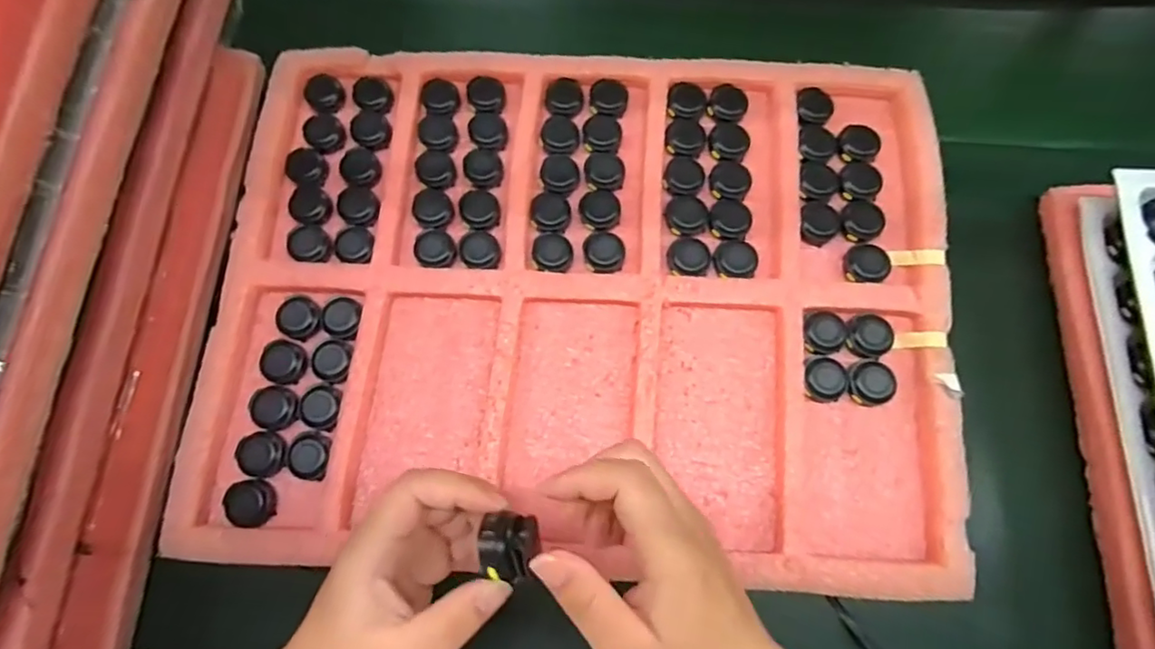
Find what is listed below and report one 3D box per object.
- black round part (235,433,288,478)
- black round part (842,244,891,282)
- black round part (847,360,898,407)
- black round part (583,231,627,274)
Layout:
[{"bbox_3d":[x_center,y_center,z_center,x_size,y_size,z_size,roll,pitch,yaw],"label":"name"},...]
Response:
[{"bbox_3d":[-0.208,0.086,0.387,0.029,0.012,0.028,-1,74,2],"label":"black round part"},{"bbox_3d":[0.204,-0.044,0.411,0.030,0.006,0.028,-1,74,2],"label":"black round part"},{"bbox_3d":[0.196,0.039,0.393,0.029,0.010,0.029,-1,74,2],"label":"black round part"},{"bbox_3d":[0.019,-0.053,0.420,0.029,0.008,0.028,-1,74,2],"label":"black round part"}]

